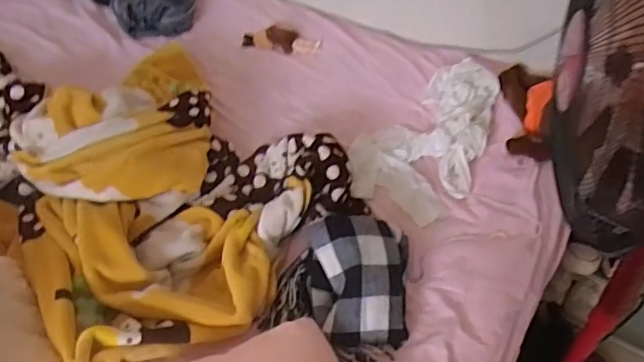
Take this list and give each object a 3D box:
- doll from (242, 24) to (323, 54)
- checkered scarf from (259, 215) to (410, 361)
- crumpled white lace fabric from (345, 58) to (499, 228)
[{"bbox_3d":[-0.103,-0.380,1.472,0.199,0.033,0.090,9,51,6],"label":"doll"},{"bbox_3d":[0.036,0.176,0.972,0.238,0.091,0.244,10,51,7],"label":"checkered scarf"},{"bbox_3d":[0.254,-0.110,1.229,0.253,0.061,0.456,35,58,24],"label":"crumpled white lace fabric"}]

